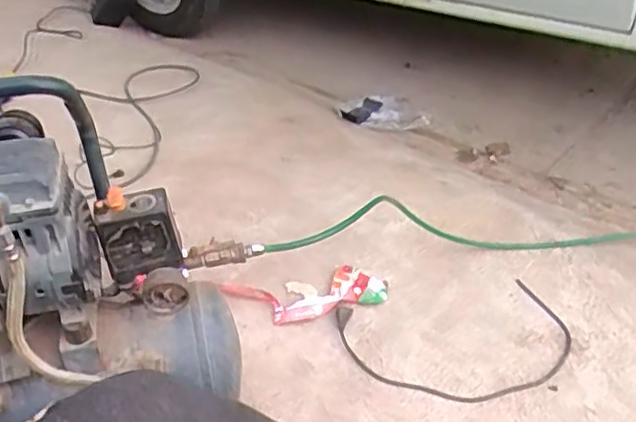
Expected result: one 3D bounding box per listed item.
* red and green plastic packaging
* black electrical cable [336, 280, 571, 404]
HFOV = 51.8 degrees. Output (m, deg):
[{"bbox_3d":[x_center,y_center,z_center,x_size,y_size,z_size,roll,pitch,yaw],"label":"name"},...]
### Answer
[{"bbox_3d":[-0.019,0.144,1.119,0.273,0.021,0.106,-11,46,-6],"label":"red and green plastic packaging"},{"bbox_3d":[0.232,0.217,1.058,0.372,0.012,0.214,-7,42,-13],"label":"black electrical cable"}]

